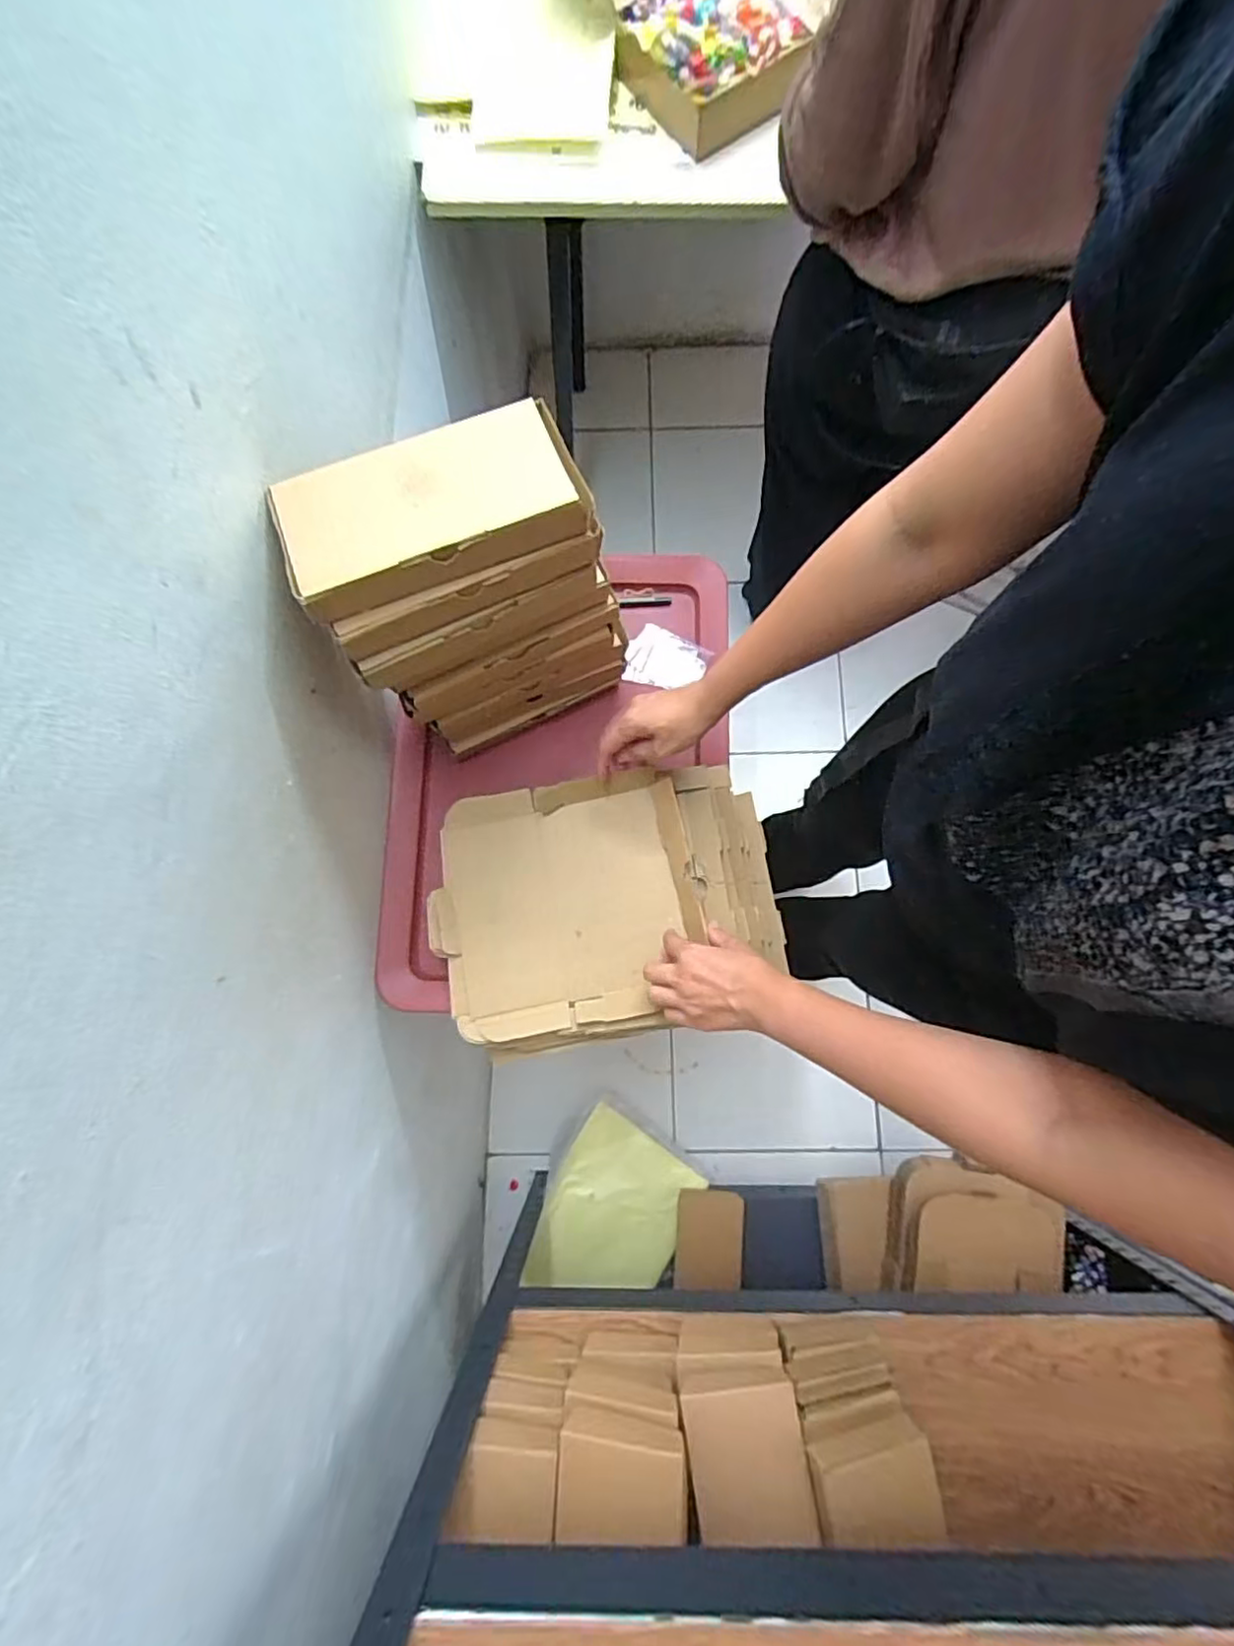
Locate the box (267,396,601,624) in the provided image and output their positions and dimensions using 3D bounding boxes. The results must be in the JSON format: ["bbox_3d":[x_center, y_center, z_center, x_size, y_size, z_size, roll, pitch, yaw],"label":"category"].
[{"bbox_3d":[-0.129,-0.219,0.445,0.205,0.032,0.098,-24,80,-4],"label":"box"}]

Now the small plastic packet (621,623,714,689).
[{"bbox_3d":[0.053,-0.185,0.737,0.090,0.013,0.068,30,105,13],"label":"small plastic packet"}]

